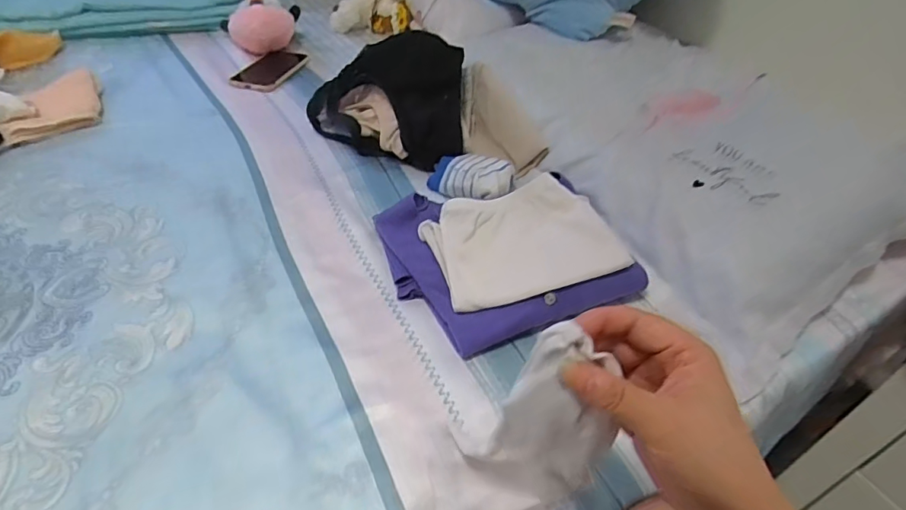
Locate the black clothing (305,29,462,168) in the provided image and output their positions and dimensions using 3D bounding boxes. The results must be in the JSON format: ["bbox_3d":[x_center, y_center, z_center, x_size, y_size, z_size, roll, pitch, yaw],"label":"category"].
[{"bbox_3d":[-0.096,-0.224,0.726,0.218,0.116,0.178,3,44,-4],"label":"black clothing"}]

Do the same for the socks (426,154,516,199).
[{"bbox_3d":[0.025,-0.101,0.665,0.105,0.034,0.070,21,45,15],"label":"socks"}]

